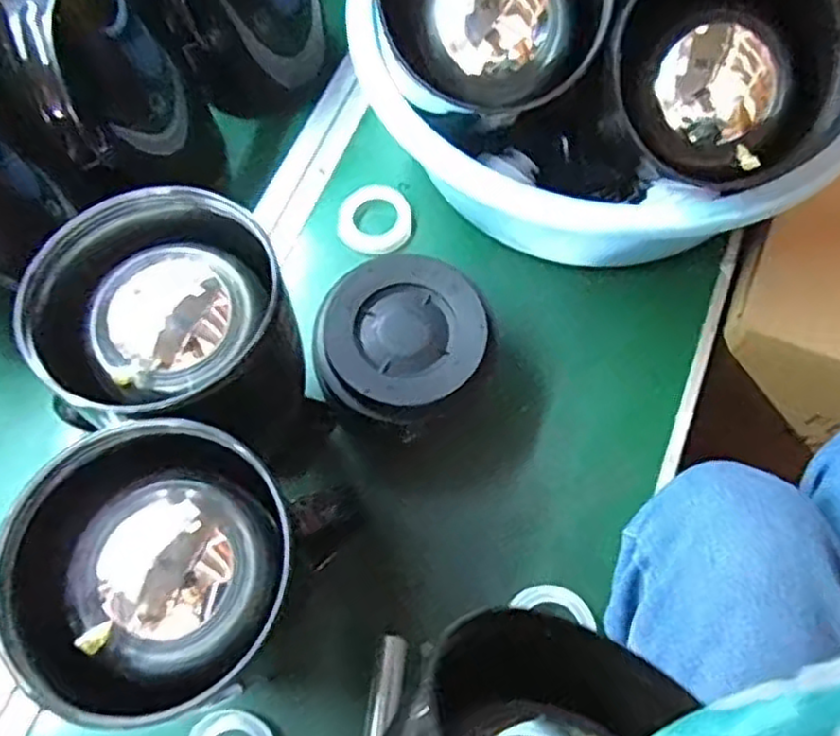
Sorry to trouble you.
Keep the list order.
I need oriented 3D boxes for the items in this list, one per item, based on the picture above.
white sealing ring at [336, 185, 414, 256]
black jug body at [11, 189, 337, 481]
[{"bbox_3d":[-0.037,-0.120,0.594,0.060,0.004,0.063,-1,68,2],"label":"white sealing ring"},{"bbox_3d":[-0.131,0.001,0.457,0.125,0.196,0.118,-12,68,-2],"label":"black jug body"}]

